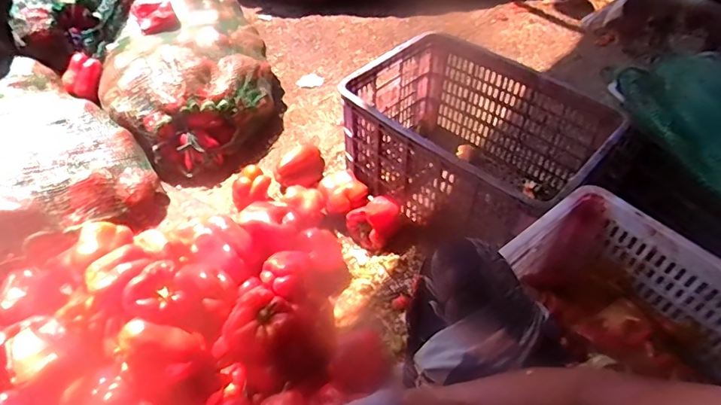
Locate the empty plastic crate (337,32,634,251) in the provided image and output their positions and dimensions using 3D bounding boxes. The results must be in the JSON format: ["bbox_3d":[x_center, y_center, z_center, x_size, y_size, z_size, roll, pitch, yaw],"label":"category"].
[{"bbox_3d":[0.249,-0.111,1.098,0.540,0.310,0.385,34,57,26],"label":"empty plastic crate"}]

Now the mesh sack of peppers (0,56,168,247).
[{"bbox_3d":[-0.753,-0.110,1.141,0.530,0.219,0.337,31,56,25],"label":"mesh sack of peppers"}]

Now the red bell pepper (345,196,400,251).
[{"bbox_3d":[0.040,0.038,1.091,0.099,0.089,0.116,35,58,27],"label":"red bell pepper"}]

